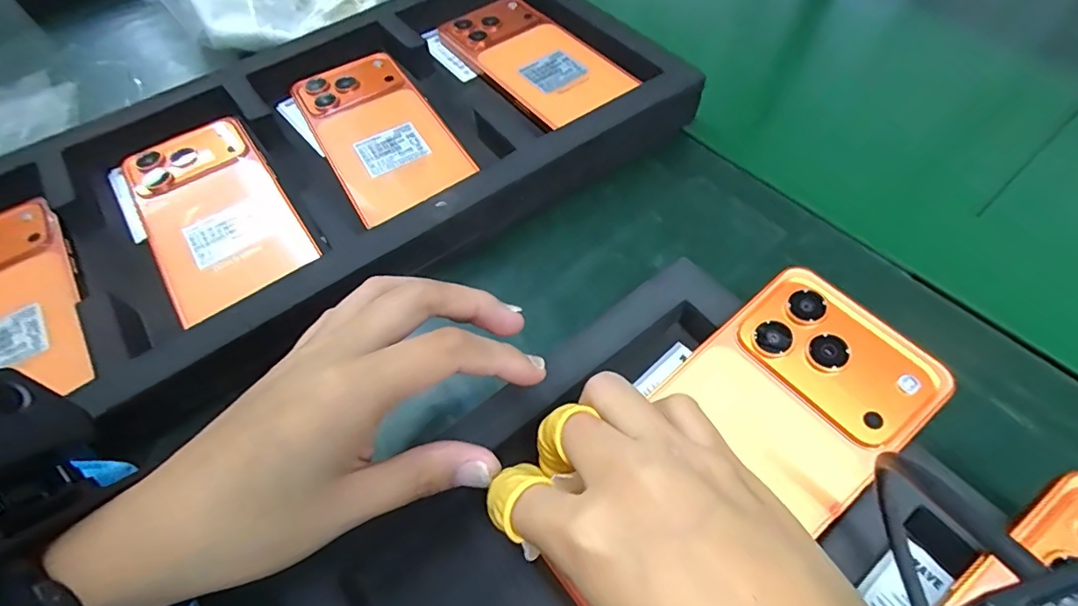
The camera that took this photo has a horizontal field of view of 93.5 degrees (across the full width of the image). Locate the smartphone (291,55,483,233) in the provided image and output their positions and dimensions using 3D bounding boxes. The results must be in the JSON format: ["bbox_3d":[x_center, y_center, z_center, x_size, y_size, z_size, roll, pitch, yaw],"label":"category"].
[{"bbox_3d":[-0.103,-0.114,0.332,0.075,0.015,0.148,-27,60,-15],"label":"smartphone"}]

